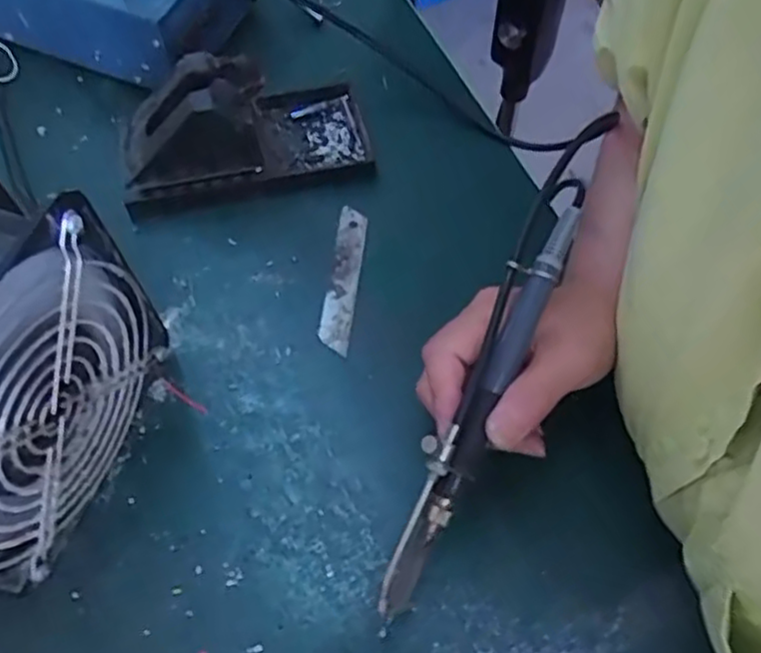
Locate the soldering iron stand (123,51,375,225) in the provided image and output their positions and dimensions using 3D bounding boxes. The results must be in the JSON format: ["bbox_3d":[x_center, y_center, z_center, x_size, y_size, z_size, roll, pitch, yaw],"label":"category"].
[{"bbox_3d":[-0.087,-0.128,0.438,0.152,0.072,0.072,-14,63,-6],"label":"soldering iron stand"}]

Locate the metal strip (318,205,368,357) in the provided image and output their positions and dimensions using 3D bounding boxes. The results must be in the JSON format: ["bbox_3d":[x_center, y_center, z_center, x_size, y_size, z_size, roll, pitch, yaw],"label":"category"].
[{"bbox_3d":[-0.022,-0.030,0.425,0.018,0.004,0.099,6,63,4],"label":"metal strip"}]

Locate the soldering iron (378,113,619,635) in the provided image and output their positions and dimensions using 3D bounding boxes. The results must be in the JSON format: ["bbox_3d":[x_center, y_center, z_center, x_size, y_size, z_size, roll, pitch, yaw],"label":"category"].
[{"bbox_3d":[0.052,0.015,0.323,0.020,0.021,0.247,22,83,12],"label":"soldering iron"}]

